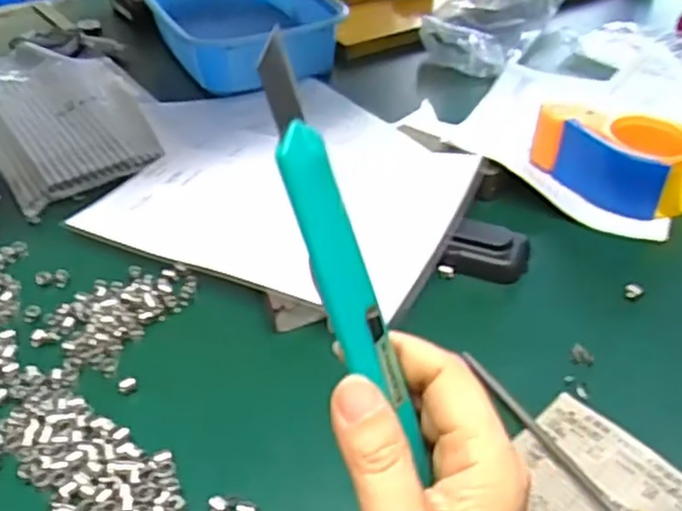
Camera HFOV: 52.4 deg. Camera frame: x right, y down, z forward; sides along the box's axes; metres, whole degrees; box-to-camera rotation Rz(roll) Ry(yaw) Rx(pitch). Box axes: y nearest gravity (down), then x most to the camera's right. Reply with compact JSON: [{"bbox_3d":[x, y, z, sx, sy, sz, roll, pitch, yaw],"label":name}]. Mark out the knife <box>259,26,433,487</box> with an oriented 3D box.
[{"bbox_3d":[0.000,0.005,0.217,0.023,0.140,0.009,-27,15,-29],"label":"knife"}]

